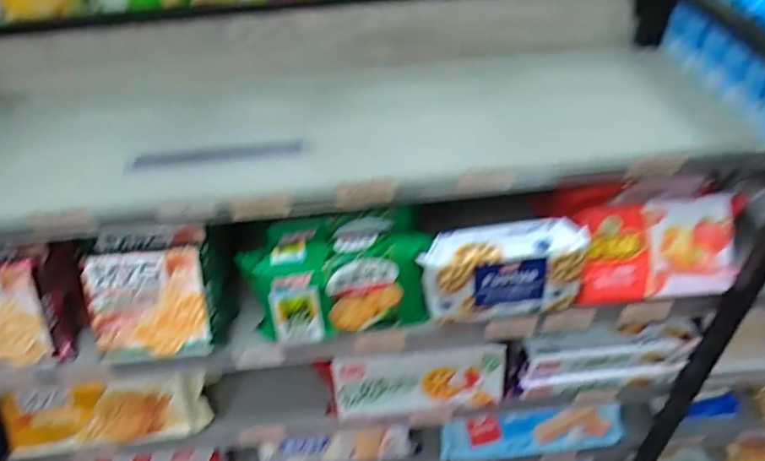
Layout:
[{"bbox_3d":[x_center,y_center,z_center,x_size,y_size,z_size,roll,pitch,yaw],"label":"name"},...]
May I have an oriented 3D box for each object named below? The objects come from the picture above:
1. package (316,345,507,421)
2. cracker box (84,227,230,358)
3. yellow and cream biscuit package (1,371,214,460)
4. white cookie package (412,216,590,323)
[{"bbox_3d":[0.039,0.186,0.727,0.226,0.099,0.045,-5,28,-2],"label":"package"},{"bbox_3d":[-0.244,0.071,0.608,0.142,0.126,0.048,-6,12,-4],"label":"cracker box"},{"bbox_3d":[-0.348,0.232,0.708,0.242,0.082,0.043,-8,43,-4],"label":"yellow and cream biscuit package"},{"bbox_3d":[0.125,0.041,0.602,0.166,0.094,0.056,-5,43,-2],"label":"white cookie package"}]

